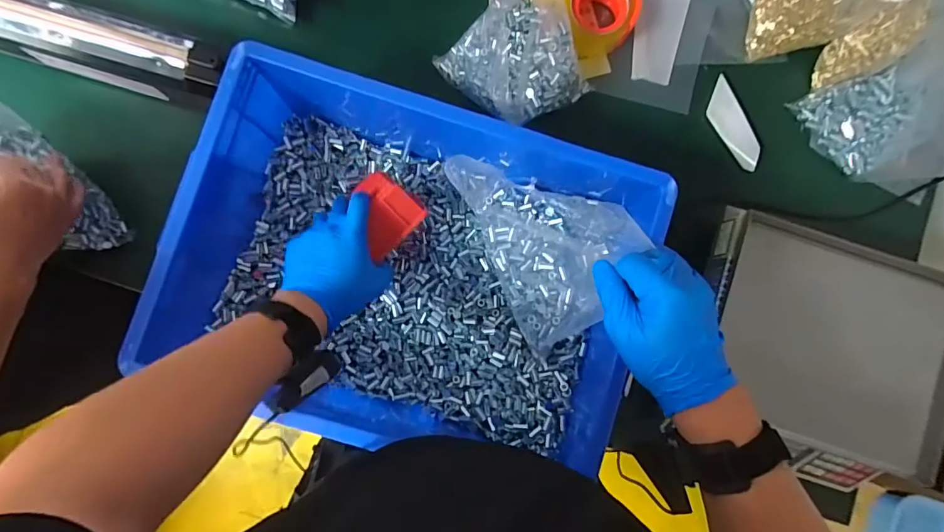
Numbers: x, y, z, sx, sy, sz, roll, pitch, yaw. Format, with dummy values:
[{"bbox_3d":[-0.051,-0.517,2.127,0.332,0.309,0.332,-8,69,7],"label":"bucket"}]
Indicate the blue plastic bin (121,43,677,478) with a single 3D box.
[{"bbox_3d":[-0.063,0.003,0.550,0.470,0.162,0.366,20,86,-1],"label":"blue plastic bin"}]

